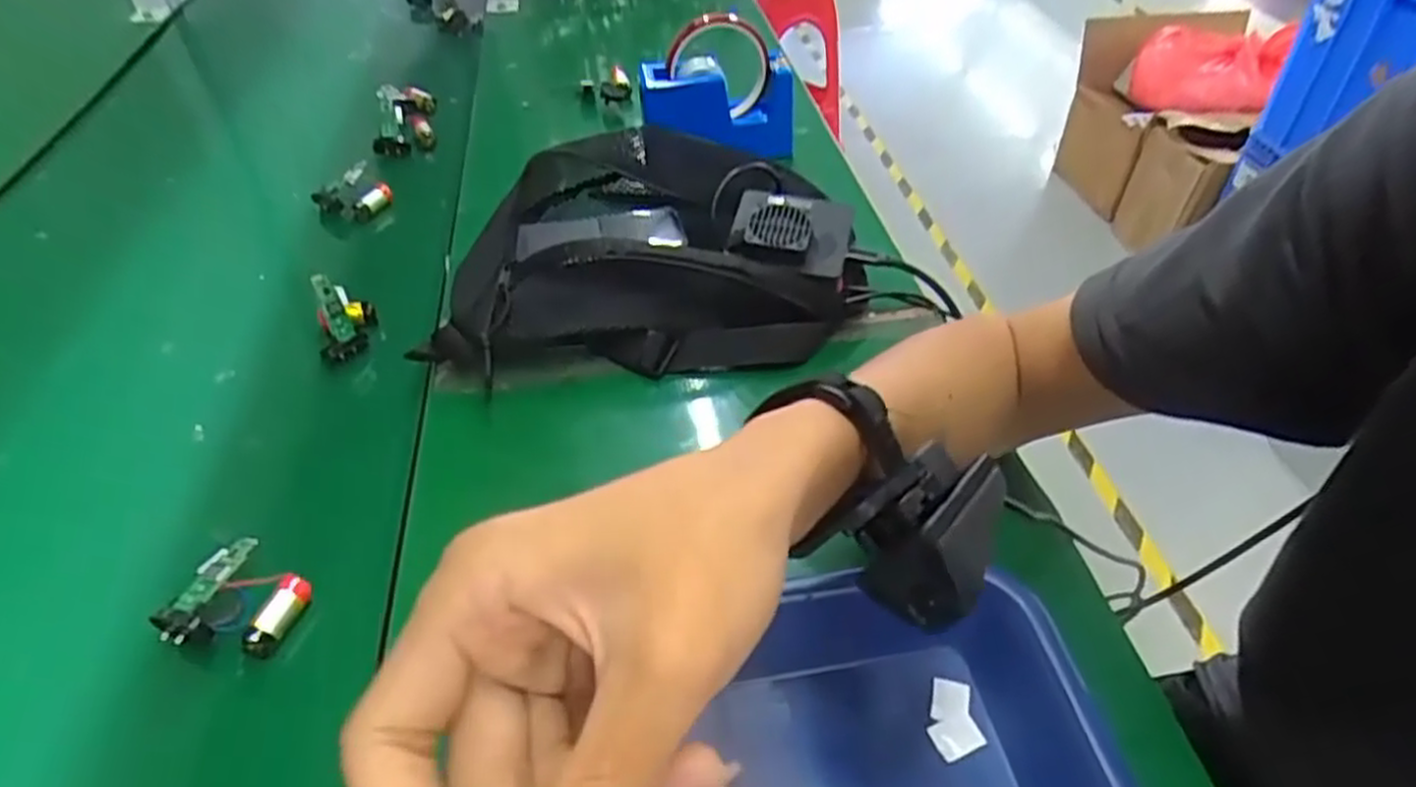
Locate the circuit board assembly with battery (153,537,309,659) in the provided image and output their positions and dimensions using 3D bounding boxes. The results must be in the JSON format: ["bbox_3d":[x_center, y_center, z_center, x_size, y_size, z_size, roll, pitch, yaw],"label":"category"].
[{"bbox_3d":[-0.227,0.098,0.379,0.056,0.020,0.050,7,43,7],"label":"circuit board assembly with battery"}]

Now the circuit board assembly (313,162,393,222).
[{"bbox_3d":[-0.302,-0.169,0.665,0.049,0.029,0.052,31,51,29],"label":"circuit board assembly"}]

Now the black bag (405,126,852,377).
[{"bbox_3d":[-0.043,-0.101,0.528,0.258,0.105,0.159,-1,43,-2],"label":"black bag"}]

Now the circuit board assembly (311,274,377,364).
[{"bbox_3d":[-0.248,-0.055,0.526,0.025,0.050,0.048,-3,43,-3],"label":"circuit board assembly"}]

